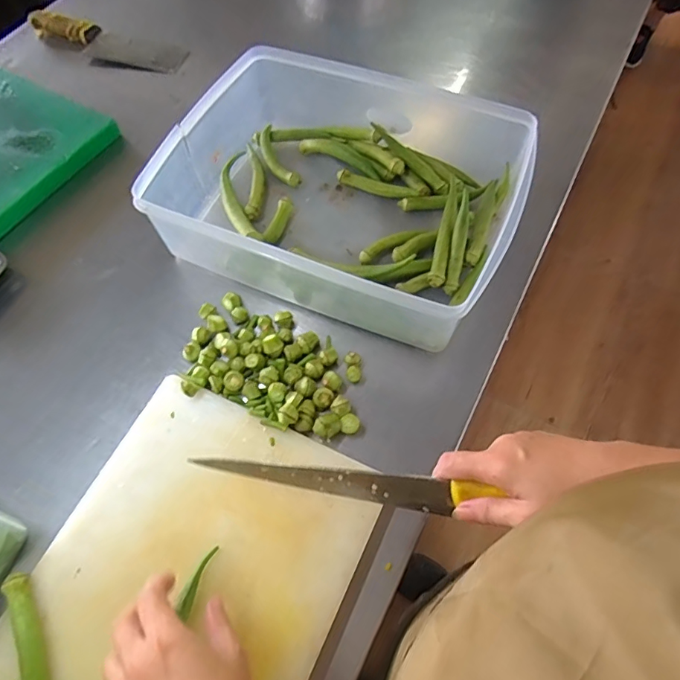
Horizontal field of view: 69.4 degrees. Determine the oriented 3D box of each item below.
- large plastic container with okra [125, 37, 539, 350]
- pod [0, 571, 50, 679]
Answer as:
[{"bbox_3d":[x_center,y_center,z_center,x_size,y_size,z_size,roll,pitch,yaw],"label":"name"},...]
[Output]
[{"bbox_3d":[0.001,-0.174,0.564,0.371,0.116,0.301,21,66,12],"label":"large plastic container with okra"},{"bbox_3d":[-0.235,0.248,0.370,0.020,0.016,0.137,-20,64,-8],"label":"pod"}]

